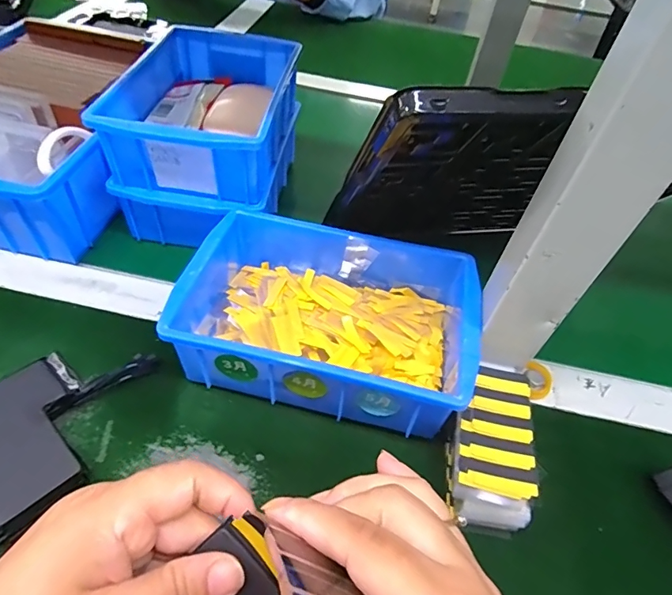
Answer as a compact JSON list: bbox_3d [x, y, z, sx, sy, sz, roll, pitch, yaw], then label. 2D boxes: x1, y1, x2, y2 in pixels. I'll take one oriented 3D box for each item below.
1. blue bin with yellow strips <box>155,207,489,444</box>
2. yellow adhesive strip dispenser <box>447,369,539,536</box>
[{"bbox_3d":[-0.004,0.012,0.336,0.198,0.068,0.140,14,49,5],"label":"blue bin with yellow strips"},{"bbox_3d":[0.098,0.094,0.292,0.050,0.039,0.096,15,49,6],"label":"yellow adhesive strip dispenser"}]

